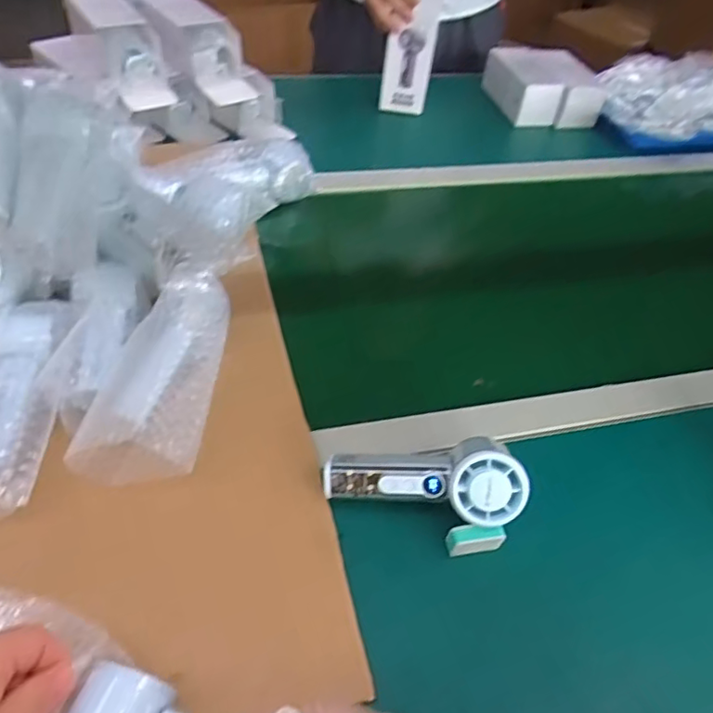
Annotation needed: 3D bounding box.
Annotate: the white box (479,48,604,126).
[{"bbox_3d":[0.322,-0.476,1.035,0.149,0.071,0.181,-5,47,-11],"label":"white box"}]

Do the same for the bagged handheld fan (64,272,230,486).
[{"bbox_3d":[-0.154,0.010,0.487,0.094,0.061,0.193,11,59,4],"label":"bagged handheld fan"}]

